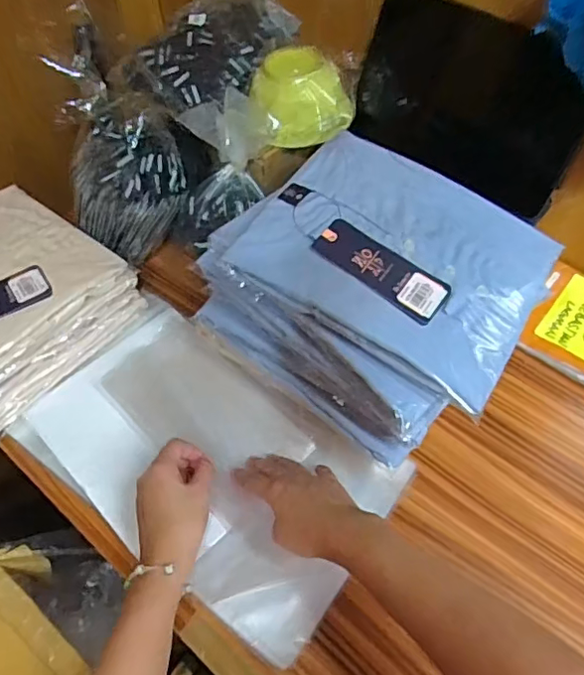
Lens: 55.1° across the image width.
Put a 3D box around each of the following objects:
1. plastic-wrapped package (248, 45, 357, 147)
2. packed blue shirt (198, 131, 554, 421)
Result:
[{"bbox_3d":[0.015,-0.270,0.644,0.115,0.067,0.129,-10,55,-7],"label":"plastic-wrapped package"},{"bbox_3d":[0.088,-0.080,0.509,0.271,0.044,0.211,27,59,18],"label":"packed blue shirt"}]

